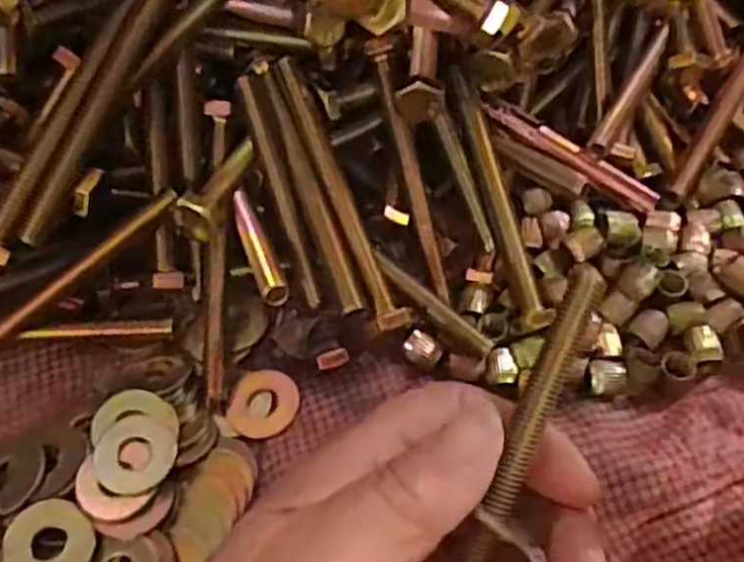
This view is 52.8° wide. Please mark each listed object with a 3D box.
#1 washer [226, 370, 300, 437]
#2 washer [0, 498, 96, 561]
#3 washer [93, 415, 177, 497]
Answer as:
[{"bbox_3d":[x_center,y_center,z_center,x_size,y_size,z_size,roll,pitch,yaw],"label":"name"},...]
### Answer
[{"bbox_3d":[-0.036,0.041,0.251,0.022,0.004,0.024,-1,58,2],"label":"washer"},{"bbox_3d":[-0.095,0.077,0.218,0.025,0.004,0.024,-1,58,2],"label":"washer"},{"bbox_3d":[-0.073,0.053,0.230,0.024,0.004,0.024,1,58,-1],"label":"washer"}]

